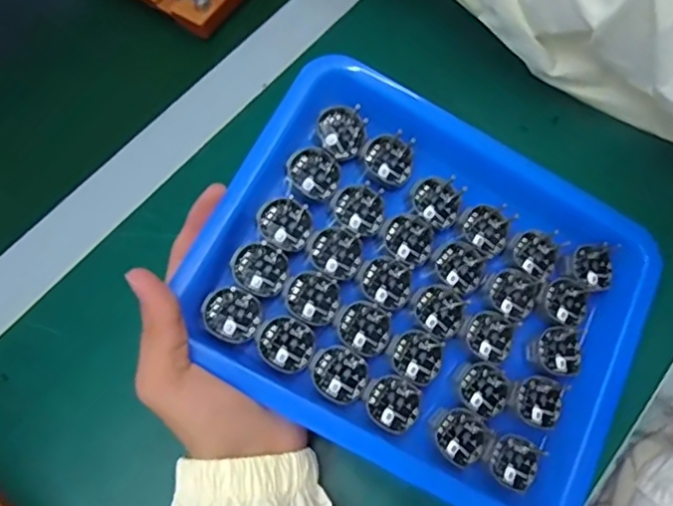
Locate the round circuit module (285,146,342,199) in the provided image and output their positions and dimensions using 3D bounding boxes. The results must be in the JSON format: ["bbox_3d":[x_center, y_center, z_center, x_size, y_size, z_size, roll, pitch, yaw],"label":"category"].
[{"bbox_3d":[-0.012,-0.042,0.310,0.028,0.004,0.025,37,77,-2],"label":"round circuit module"}]

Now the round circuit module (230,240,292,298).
[{"bbox_3d":[-0.038,0.008,0.297,0.029,0.004,0.026,37,72,0],"label":"round circuit module"}]

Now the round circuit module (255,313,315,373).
[{"bbox_3d":[-0.025,0.044,0.291,0.028,0.007,0.025,34,72,16],"label":"round circuit module"}]

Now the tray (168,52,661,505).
[{"bbox_3d":[0.047,0.018,0.301,0.220,0.020,0.171,30,74,-1],"label":"tray"}]

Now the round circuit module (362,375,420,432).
[{"bbox_3d":[0.027,0.074,0.291,0.027,0.007,0.027,3,70,-10],"label":"round circuit module"}]

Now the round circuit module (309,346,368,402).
[{"bbox_3d":[0.001,0.059,0.290,0.028,0.004,0.025,21,68,-2],"label":"round circuit module"}]

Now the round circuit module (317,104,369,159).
[{"bbox_3d":[0.003,-0.065,0.318,0.027,0.004,0.028,1,83,-9],"label":"round circuit module"}]

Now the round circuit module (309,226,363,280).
[{"bbox_3d":[0.000,0.000,0.305,0.027,0.004,0.025,2,78,-9],"label":"round circuit module"}]

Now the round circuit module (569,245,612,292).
[{"bbox_3d":[0.140,0.008,0.325,0.023,0.008,0.024,4,66,5],"label":"round circuit module"}]

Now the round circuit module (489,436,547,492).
[{"bbox_3d":[0.088,0.103,0.294,0.024,0.006,0.025,-1,66,2],"label":"round circuit module"}]

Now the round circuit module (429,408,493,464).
[{"bbox_3d":[0.060,0.089,0.292,0.029,0.004,0.025,41,72,2],"label":"round circuit module"}]

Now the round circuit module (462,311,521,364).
[{"bbox_3d":[0.079,0.043,0.309,0.026,0.004,0.026,3,72,-9],"label":"round circuit module"}]

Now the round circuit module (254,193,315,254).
[{"bbox_3d":[-0.026,-0.015,0.303,0.028,0.004,0.025,36,75,-1],"label":"round circuit module"}]

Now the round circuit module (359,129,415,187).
[{"bbox_3d":[0.027,-0.049,0.321,0.027,0.009,0.029,-20,78,-14],"label":"round circuit module"}]

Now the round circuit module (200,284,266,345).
[{"bbox_3d":[-0.051,0.030,0.291,0.029,0.007,0.025,29,65,6],"label":"round circuit module"}]

